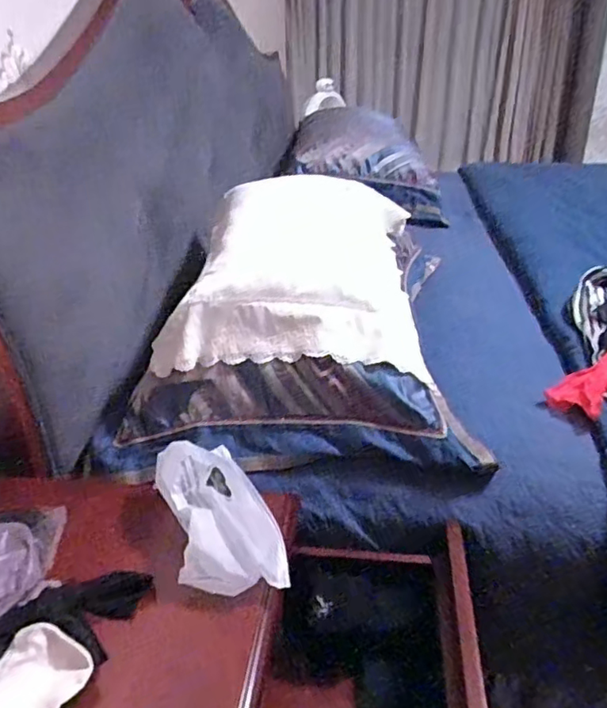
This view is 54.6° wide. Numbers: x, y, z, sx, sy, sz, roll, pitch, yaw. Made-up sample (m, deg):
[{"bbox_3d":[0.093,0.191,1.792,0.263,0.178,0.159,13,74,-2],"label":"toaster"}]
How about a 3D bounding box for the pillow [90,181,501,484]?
[{"bbox_3d":[-0.008,-0.093,0.953,0.516,0.267,0.570,2,29,7],"label":"pillow"}]

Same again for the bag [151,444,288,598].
[{"bbox_3d":[-0.098,0.170,0.653,0.109,0.079,0.225,-13,30,-19],"label":"bag"}]

